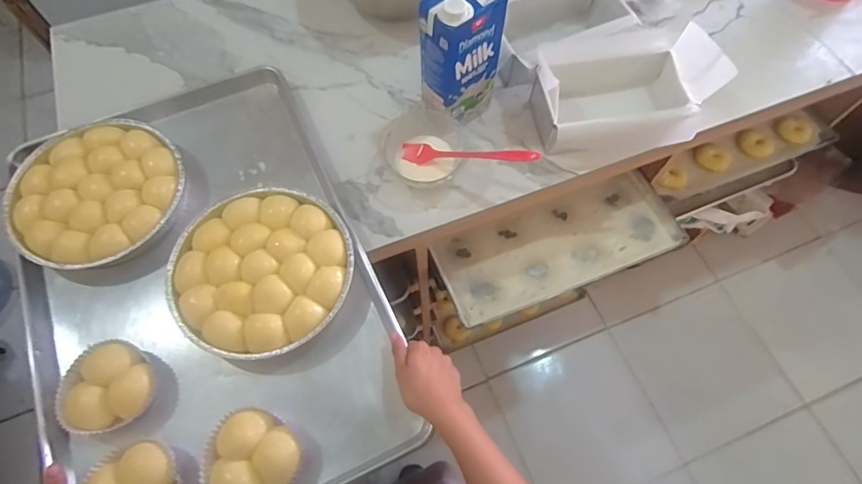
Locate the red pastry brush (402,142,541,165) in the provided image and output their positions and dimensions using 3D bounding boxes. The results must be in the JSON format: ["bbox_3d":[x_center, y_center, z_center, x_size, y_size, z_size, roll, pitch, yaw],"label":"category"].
[{"bbox_3d":[0.050,-0.119,0.637,0.191,0.016,0.027,6,64,22],"label":"red pastry brush"}]

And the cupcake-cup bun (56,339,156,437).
[{"bbox_3d":[-0.367,0.168,0.532,0.089,0.041,0.094,38,71,17],"label":"cupcake-cup bun"}]

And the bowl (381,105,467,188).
[{"bbox_3d":[-0.010,-0.133,0.665,0.112,0.048,0.109,0,65,1],"label":"bowl"}]

